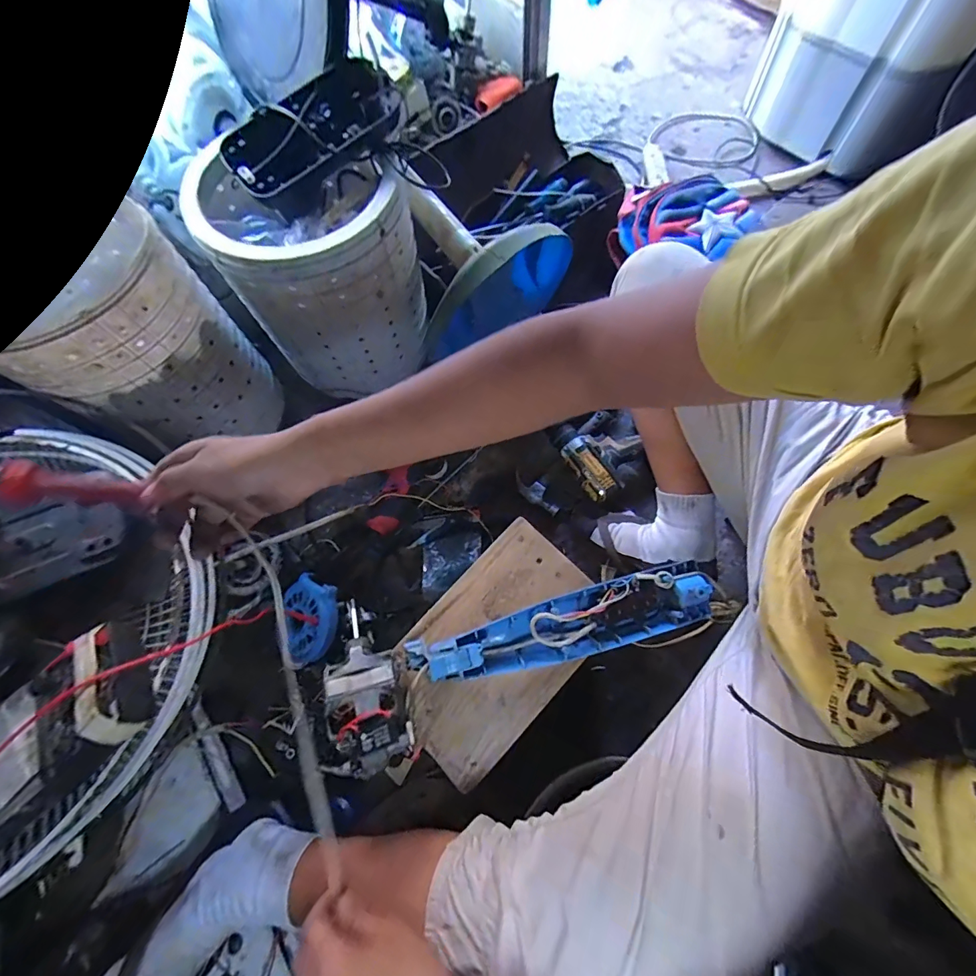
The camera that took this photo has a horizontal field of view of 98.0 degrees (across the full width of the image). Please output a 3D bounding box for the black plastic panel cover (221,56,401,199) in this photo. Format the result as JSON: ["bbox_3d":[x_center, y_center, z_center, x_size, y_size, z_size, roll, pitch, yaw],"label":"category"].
[{"bbox_3d":[-0.223,-0.460,0.550,0.229,0.062,0.104,-38,71,-11],"label":"black plastic panel cover"}]

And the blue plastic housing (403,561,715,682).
[{"bbox_3d":[0.095,0.161,0.488,0.346,0.056,0.078,-16,69,-3],"label":"blue plastic housing"}]

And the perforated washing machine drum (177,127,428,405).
[{"bbox_3d":[-0.248,-0.345,0.667,0.264,0.297,0.248,-33,71,-10],"label":"perforated washing machine drum"}]

